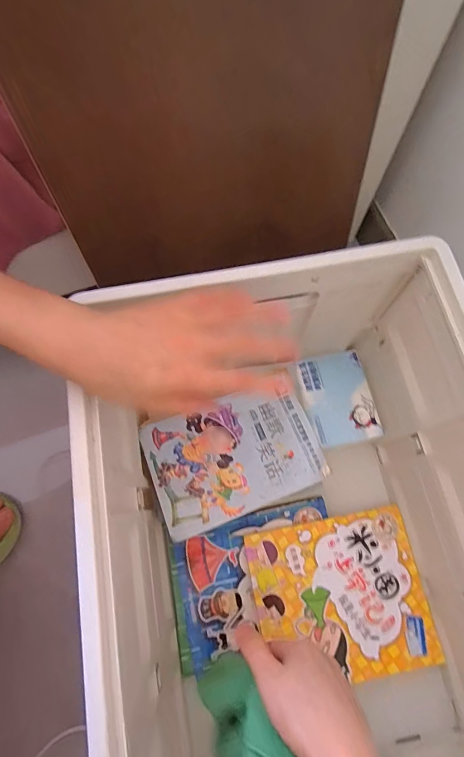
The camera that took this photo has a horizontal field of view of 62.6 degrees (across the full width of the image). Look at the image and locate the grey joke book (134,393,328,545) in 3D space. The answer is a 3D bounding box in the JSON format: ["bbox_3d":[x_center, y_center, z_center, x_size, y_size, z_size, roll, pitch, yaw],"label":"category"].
[{"bbox_3d":[0.002,0.096,0.470,0.202,0.015,0.136,-19,74,-7],"label":"grey joke book"}]

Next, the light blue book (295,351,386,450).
[{"bbox_3d":[0.145,0.027,0.524,0.091,0.009,0.124,-11,73,-5],"label":"light blue book"}]

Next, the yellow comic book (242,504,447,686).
[{"bbox_3d":[0.135,0.270,0.476,0.208,0.017,0.177,-9,73,-4],"label":"yellow comic book"}]

